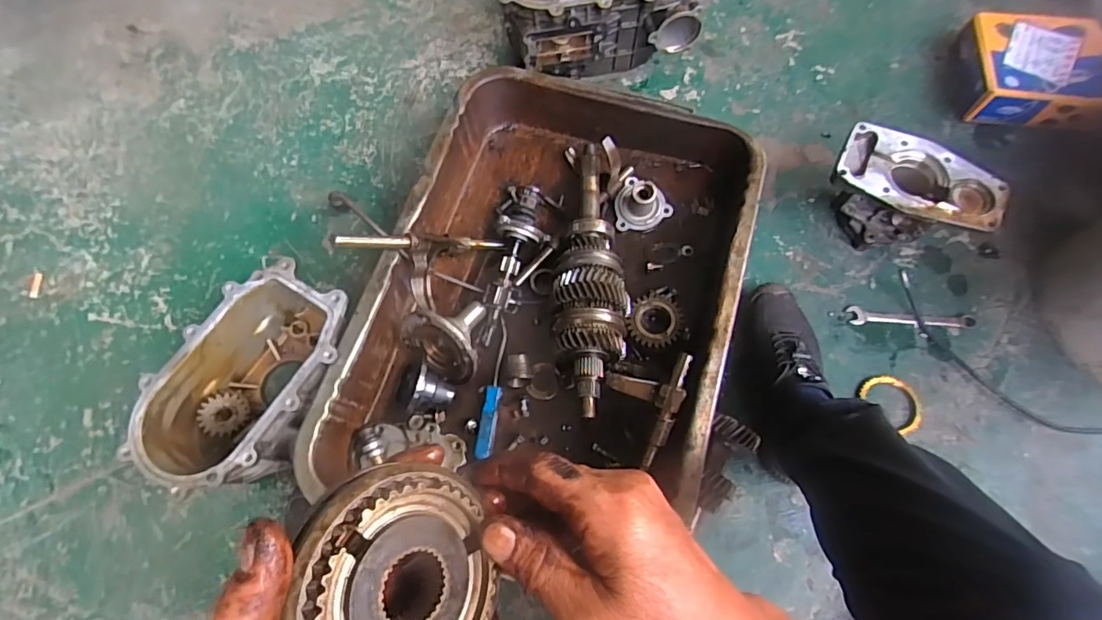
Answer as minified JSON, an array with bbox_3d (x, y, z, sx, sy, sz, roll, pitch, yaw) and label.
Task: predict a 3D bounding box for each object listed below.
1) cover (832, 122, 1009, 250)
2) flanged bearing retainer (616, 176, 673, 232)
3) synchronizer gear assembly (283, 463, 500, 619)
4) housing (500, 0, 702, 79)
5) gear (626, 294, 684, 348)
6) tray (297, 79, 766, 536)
[{"bbox_3d":[0.482,-0.156,0.740,0.200,0.152,0.111,30,74,10],"label":"cover"},{"bbox_3d":[0.128,-0.158,0.785,0.078,0.056,0.084,-41,75,-13],"label":"flanged bearing retainer"},{"bbox_3d":[-0.063,0.110,0.216,0.026,0.083,0.086,-16,66,43],"label":"synchronizer gear assembly"},{"bbox_3d":[0.068,-0.481,0.846,0.289,0.143,0.214,-15,71,-4],"label":"housing"},{"bbox_3d":[0.143,0.011,0.726,0.070,0.021,0.081,30,74,10],"label":"gear"},{"bbox_3d":[0.010,-0.023,0.709,0.453,0.107,0.616,16,72,6],"label":"tray"}]

